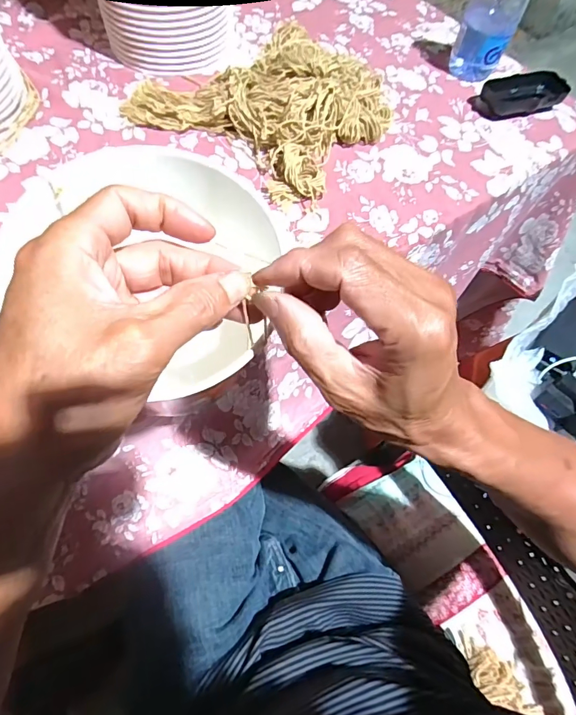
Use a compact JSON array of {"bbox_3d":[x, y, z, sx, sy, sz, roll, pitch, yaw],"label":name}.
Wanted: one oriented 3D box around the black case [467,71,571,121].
[{"bbox_3d":[0.304,-0.343,0.556,0.113,0.030,0.066,-20,66,-14],"label":"black case"}]

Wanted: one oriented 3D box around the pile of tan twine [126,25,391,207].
[{"bbox_3d":[-0.026,-0.319,0.499,0.273,0.063,0.233,33,65,12],"label":"pile of tan twine"}]

